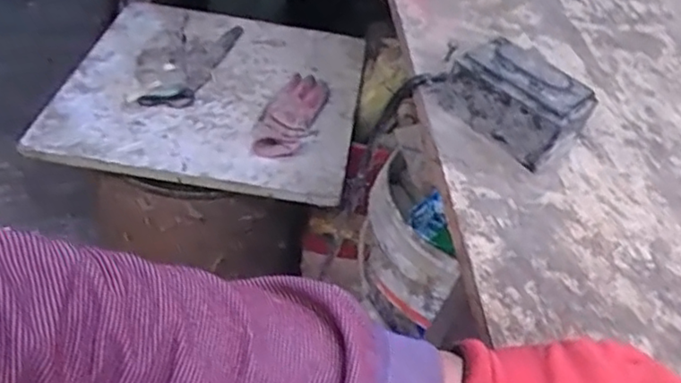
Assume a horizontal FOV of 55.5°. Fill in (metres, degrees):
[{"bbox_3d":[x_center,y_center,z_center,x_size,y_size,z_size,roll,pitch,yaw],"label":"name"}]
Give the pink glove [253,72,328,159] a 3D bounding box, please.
[{"bbox_3d":[-0.074,-0.133,1.054,0.077,0.031,0.231,20,44,9],"label":"pink glove"}]

